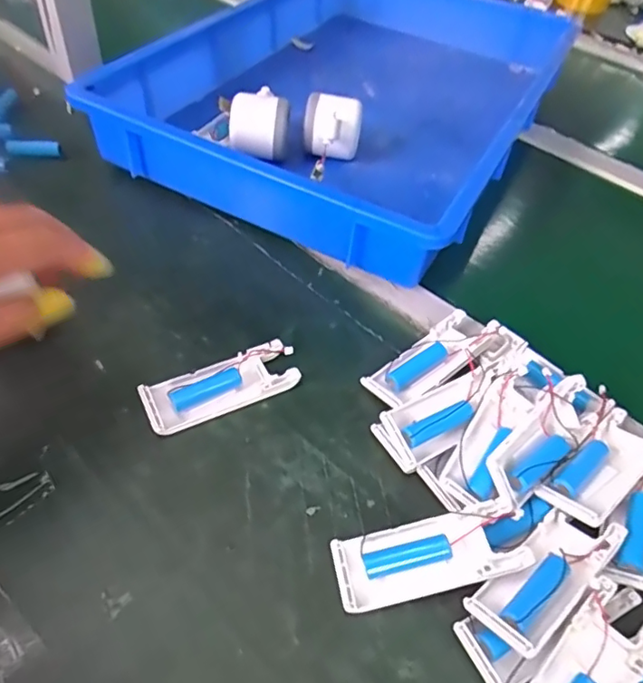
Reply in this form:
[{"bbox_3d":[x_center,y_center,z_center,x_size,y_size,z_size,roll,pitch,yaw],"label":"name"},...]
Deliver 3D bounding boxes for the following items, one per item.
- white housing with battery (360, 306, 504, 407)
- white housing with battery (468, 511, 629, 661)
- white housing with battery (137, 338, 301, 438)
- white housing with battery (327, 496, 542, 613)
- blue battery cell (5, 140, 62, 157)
[{"bbox_3d":[0.083,0.011,0.410,0.109,0.024,0.037,-30,59,-28],"label":"white housing with battery"},{"bbox_3d":[0.127,0.126,0.303,0.100,0.017,0.037,-30,59,-27],"label":"white housing with battery"},{"bbox_3d":[-0.069,0.031,0.385,0.106,0.017,0.039,-19,54,-21],"label":"white housing with battery"},{"bbox_3d":[0.061,0.120,0.312,0.105,0.013,0.038,-15,52,-2],"label":"white housing with battery"},{"bbox_3d":[-0.284,-0.193,0.547,0.049,0.012,0.015,-1,50,-7],"label":"blue battery cell"}]

